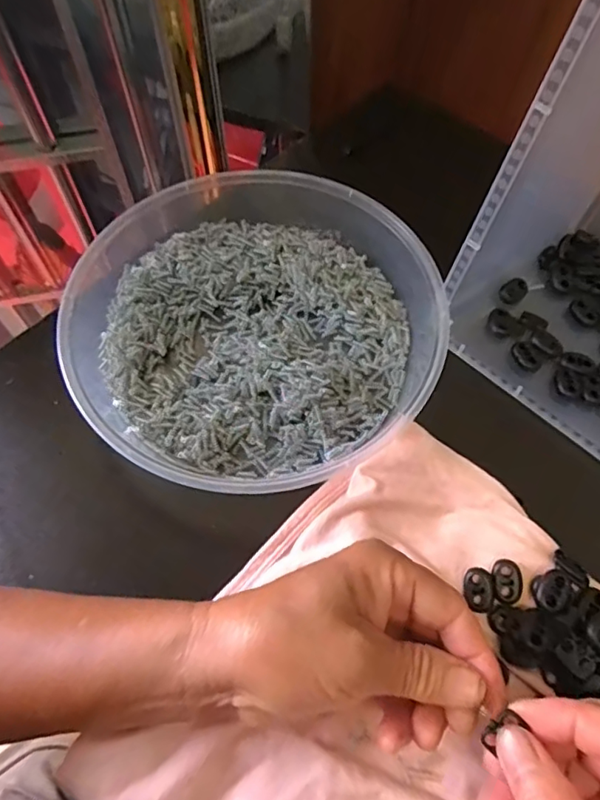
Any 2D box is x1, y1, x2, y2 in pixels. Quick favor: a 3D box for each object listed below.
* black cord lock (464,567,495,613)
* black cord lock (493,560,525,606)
[{"bbox_3d":[0.093,0.098,0.276,0.015,0.004,0.021,2,64,2],"label":"black cord lock"},{"bbox_3d":[0.108,0.093,0.276,0.015,0.004,0.021,-1,64,0],"label":"black cord lock"}]

